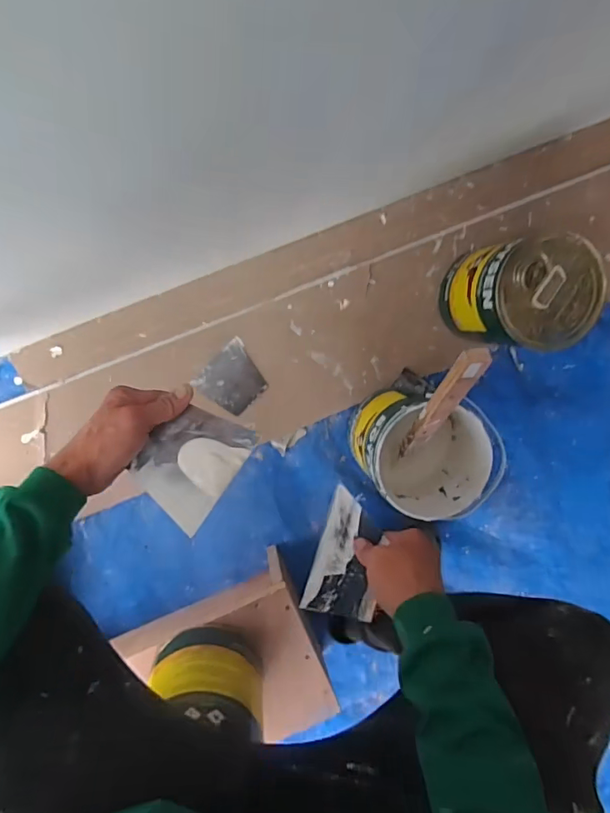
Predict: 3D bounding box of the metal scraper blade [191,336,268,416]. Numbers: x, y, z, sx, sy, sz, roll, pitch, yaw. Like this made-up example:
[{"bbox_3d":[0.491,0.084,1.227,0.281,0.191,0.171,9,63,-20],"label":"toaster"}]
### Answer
[{"bbox_3d":[-0.120,-0.045,0.867,0.106,0.004,0.096,-45,101,5],"label":"metal scraper blade"}]

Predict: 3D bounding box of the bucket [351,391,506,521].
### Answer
[{"bbox_3d":[0.185,0.062,0.818,0.168,0.193,0.187,-43,99,0],"label":"bucket"}]

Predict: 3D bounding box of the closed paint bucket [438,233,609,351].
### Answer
[{"bbox_3d":[0.327,-0.170,0.801,0.160,0.206,0.148,-1,97,-5],"label":"closed paint bucket"}]

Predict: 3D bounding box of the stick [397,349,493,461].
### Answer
[{"bbox_3d":[0.179,0.007,0.694,0.029,0.279,0.025,5,60,-6],"label":"stick"}]

